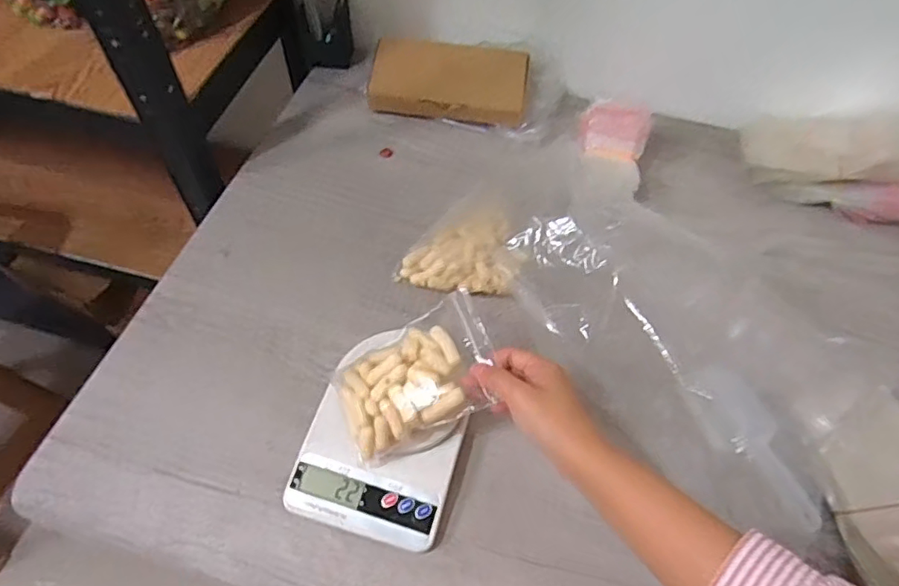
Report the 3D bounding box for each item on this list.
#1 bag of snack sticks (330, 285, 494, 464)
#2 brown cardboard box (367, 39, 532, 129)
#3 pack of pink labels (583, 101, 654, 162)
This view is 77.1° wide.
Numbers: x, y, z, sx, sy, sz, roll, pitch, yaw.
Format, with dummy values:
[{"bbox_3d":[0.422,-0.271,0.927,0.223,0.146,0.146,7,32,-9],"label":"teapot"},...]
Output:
[{"bbox_3d":[-0.027,0.070,0.466,0.141,0.042,0.095,-30,64,5],"label":"bag of snack sticks"},{"bbox_3d":[0.000,-0.282,0.755,0.207,0.049,0.118,12,56,6],"label":"brown cardboard box"},{"bbox_3d":[0.196,-0.194,0.666,0.074,0.064,0.018,12,24,19],"label":"pack of pink labels"}]

